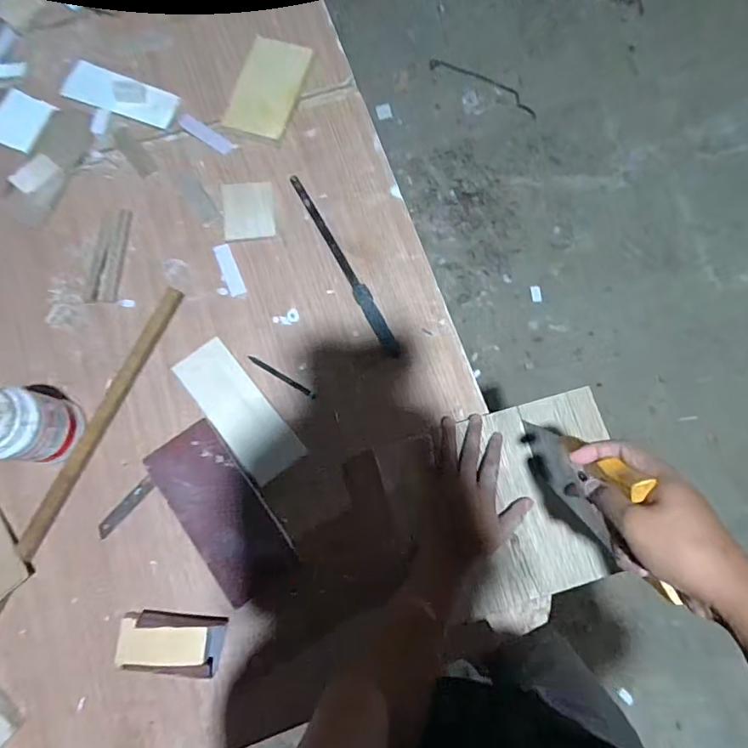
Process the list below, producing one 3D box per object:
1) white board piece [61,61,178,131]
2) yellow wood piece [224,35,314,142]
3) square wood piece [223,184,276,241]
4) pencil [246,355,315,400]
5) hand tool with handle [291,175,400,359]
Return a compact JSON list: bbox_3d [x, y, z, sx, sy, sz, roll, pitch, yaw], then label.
[{"bbox_3d":[-0.375,-0.412,0.707,0.165,0.011,0.065,21,77,2],"label":"white board piece"},{"bbox_3d":[-0.154,-0.419,0.705,0.088,0.008,0.156,18,77,1],"label":"yellow wood piece"},{"bbox_3d":[-0.177,-0.230,0.676,0.070,0.005,0.091,-7,77,-4],"label":"square wood piece"},{"bbox_3d":[-0.118,0.004,0.612,0.096,0.004,0.007,31,77,4],"label":"pencil"},{"bbox_3d":[-0.042,-0.153,0.659,0.022,0.015,0.299,-28,80,-9],"label":"hand tool with handle"}]

